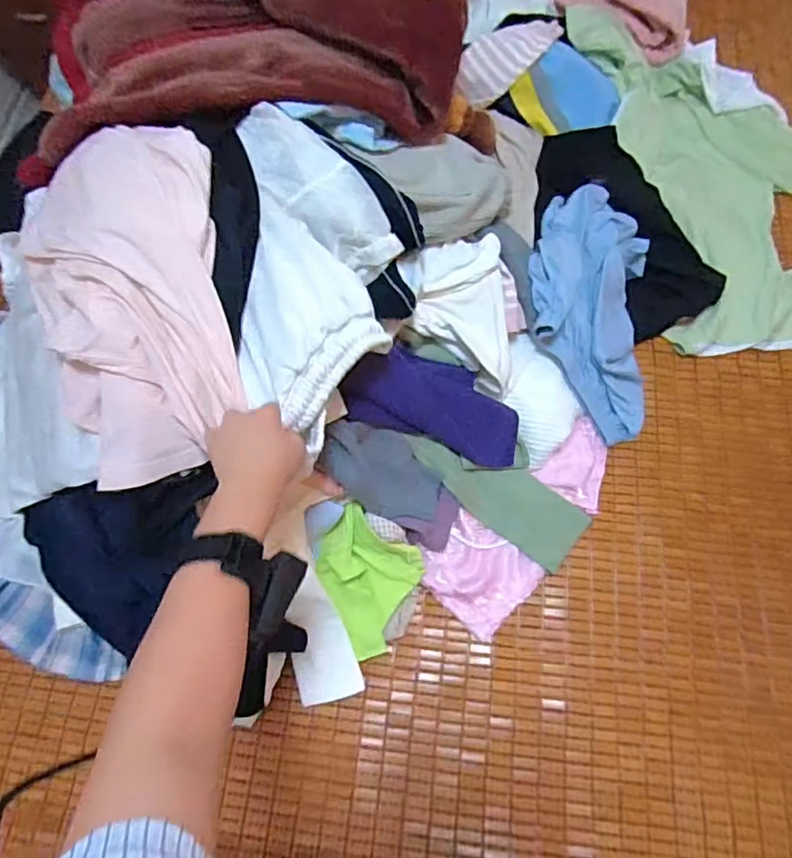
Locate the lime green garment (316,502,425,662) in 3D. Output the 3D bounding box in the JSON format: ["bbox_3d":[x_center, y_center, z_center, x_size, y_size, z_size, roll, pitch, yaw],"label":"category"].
[{"bbox_3d":[-0.047,0.198,0.748,0.138,0.040,0.147,36,82,-6],"label":"lime green garment"}]

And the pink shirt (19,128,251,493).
[{"bbox_3d":[-0.277,-0.149,0.612,0.214,0.118,0.378,-15,69,-4],"label":"pink shirt"}]

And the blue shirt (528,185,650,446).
[{"bbox_3d":[0.283,-0.182,0.840,0.189,0.135,0.378,4,69,3],"label":"blue shirt"}]

